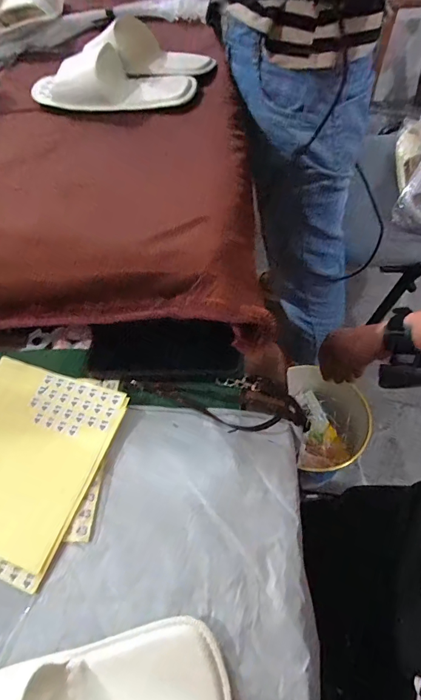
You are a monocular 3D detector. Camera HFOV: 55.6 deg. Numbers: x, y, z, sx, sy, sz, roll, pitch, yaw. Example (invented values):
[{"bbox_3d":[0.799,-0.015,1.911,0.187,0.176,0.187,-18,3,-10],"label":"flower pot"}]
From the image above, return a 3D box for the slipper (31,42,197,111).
[{"bbox_3d":[-0.142,-0.390,0.573,0.241,0.047,0.088,6,58,4],"label":"slipper"}]

